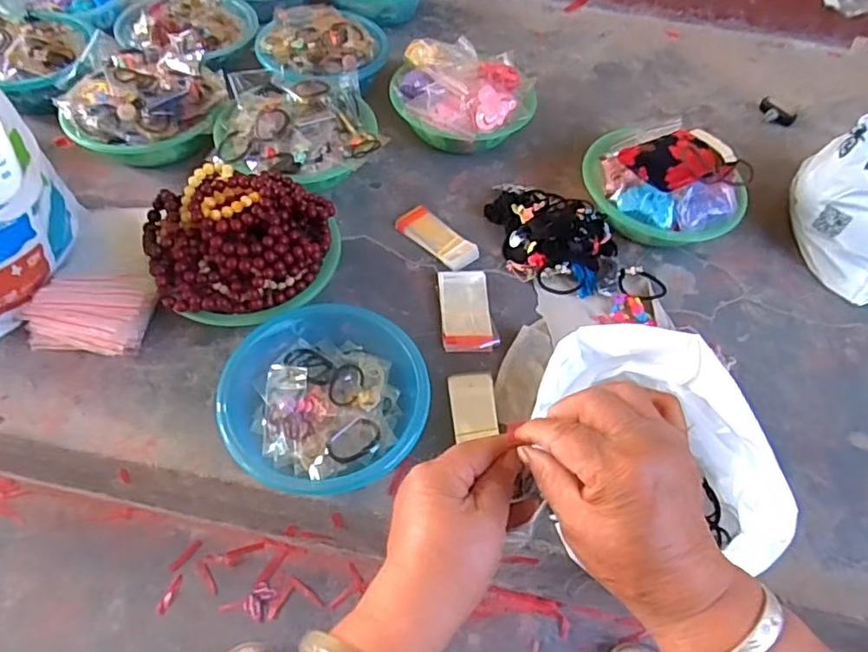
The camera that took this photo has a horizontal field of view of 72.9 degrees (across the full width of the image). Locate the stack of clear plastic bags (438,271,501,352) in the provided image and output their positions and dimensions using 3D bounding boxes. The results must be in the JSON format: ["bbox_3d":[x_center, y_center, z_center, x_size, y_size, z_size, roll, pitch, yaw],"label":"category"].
[{"bbox_3d":[0.044,-0.021,0.794,0.071,0.022,0.131,-4,57,-7],"label":"stack of clear plastic bags"}]

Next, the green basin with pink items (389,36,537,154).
[{"bbox_3d":[0.049,-0.385,1.001,0.239,0.119,0.241,5,56,-1],"label":"green basin with pink items"}]

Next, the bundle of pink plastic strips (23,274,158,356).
[{"bbox_3d":[-0.423,-0.016,0.726,0.147,0.069,0.094,8,56,1],"label":"bundle of pink plastic strips"}]

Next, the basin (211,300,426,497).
[{"bbox_3d":[-0.128,0.081,0.679,0.214,0.078,0.220,2,57,-3],"label":"basin"}]

